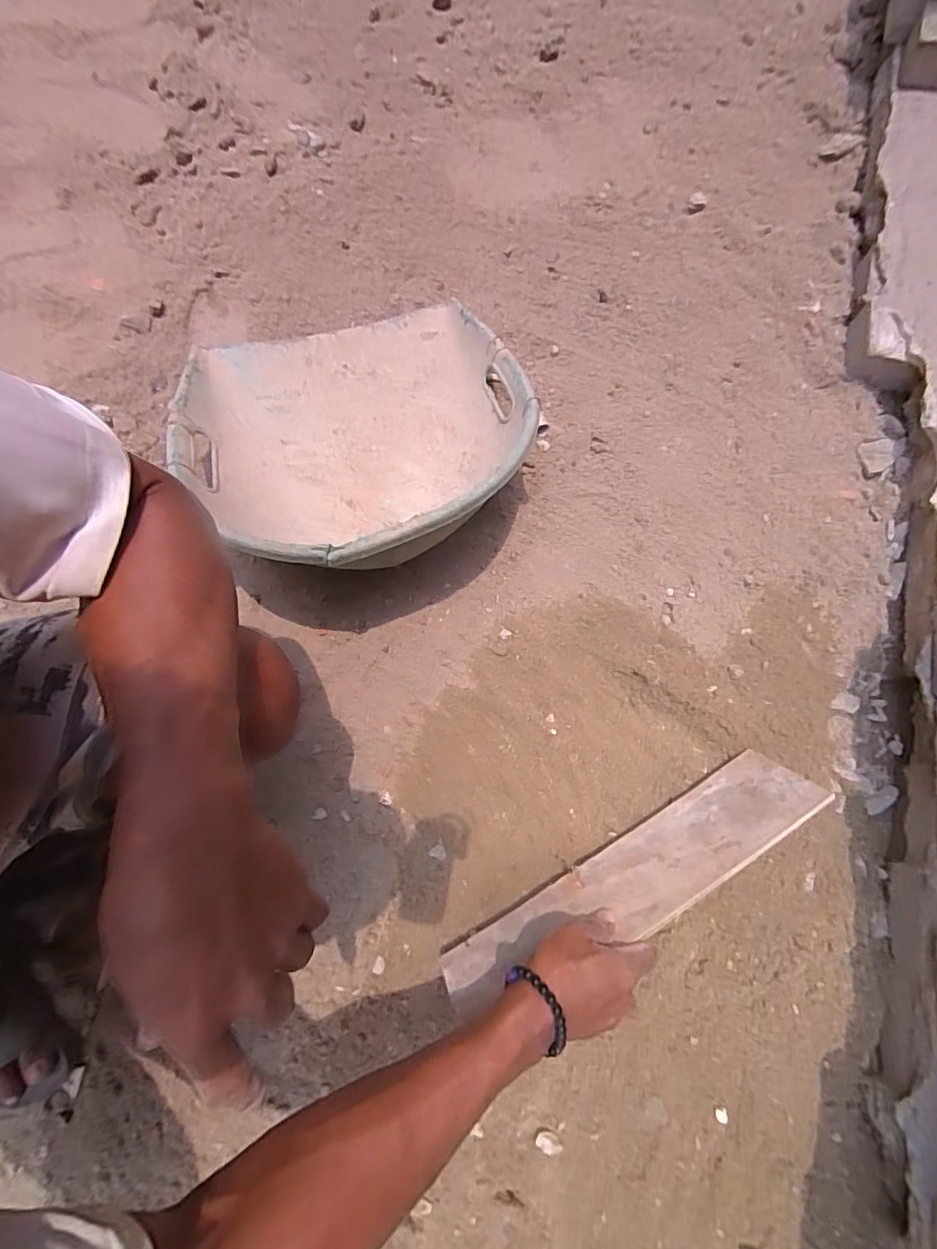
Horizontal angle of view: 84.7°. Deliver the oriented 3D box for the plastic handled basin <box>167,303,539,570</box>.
[{"bbox_3d":[-0.128,-0.238,0.608,0.375,0.172,0.376,0,78,-1],"label":"plastic handled basin"}]

